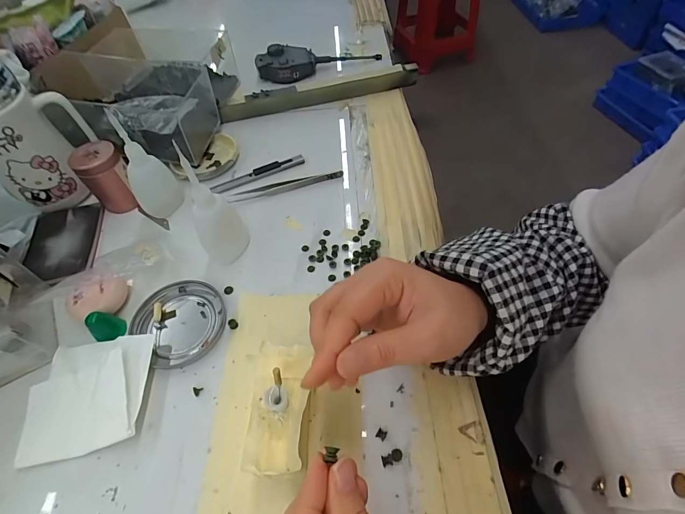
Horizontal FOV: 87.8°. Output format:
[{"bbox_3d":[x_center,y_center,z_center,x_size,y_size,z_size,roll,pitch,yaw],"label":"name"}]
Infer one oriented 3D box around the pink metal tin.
[{"bbox_3d":[-0.248,-0.084,0.378,0.044,0.062,0.042,-1,54,2],"label":"pink metal tin"}]

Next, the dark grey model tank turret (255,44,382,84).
[{"bbox_3d":[-0.034,-0.303,0.539,0.187,0.033,0.050,-17,56,-7],"label":"dark grey model tank turret"}]

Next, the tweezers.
[{"bbox_3d":[-0.064,-0.080,0.399,0.128,0.008,0.013,-13,55,-6],"label":"tweezers"}]

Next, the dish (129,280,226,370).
[{"bbox_3d":[-0.140,0.054,0.310,0.073,0.006,0.076,-1,54,2],"label":"dish"}]

